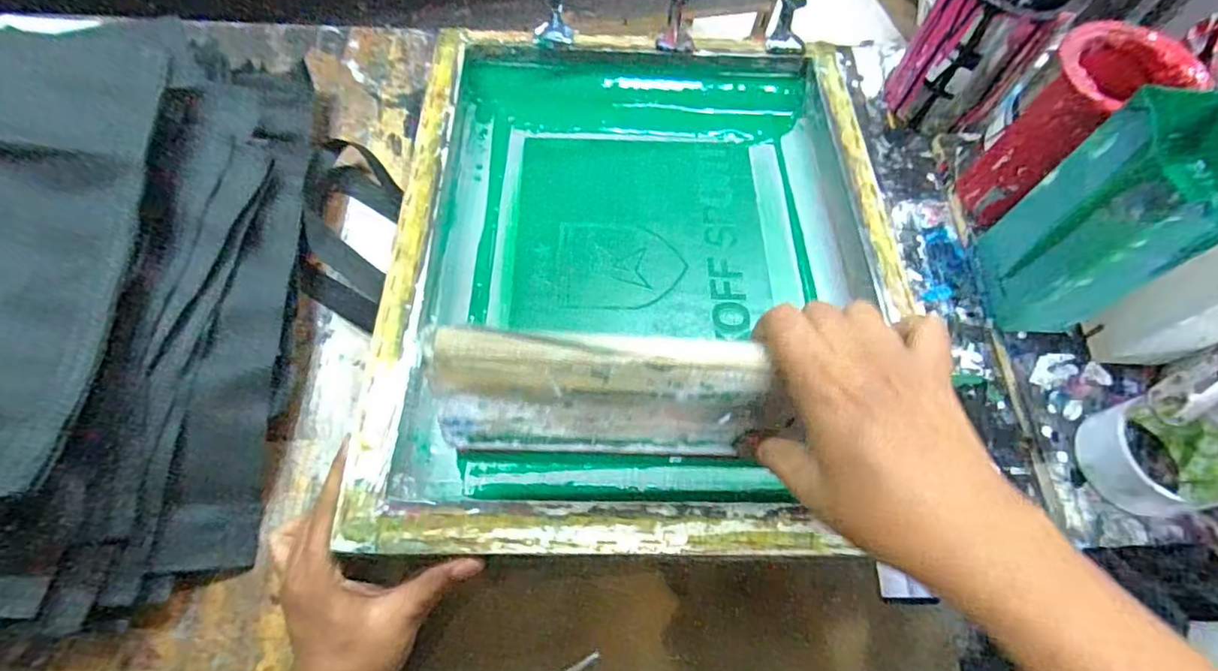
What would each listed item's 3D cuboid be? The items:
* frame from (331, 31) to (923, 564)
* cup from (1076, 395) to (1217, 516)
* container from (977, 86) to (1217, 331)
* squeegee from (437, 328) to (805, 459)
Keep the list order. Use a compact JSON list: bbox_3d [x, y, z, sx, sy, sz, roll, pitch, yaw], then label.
[{"bbox_3d":[0.031,-0.071,0.482,0.388,0.058,0.481,1,58,-3],"label":"frame"},{"bbox_3d":[0.407,0.093,0.437,0.080,0.056,0.074,1,65,-2],"label":"cup"},{"bbox_3d":[0.367,-0.079,0.428,0.080,0.184,0.092,8,65,1],"label":"container"},{"bbox_3d":[-0.002,0.027,0.318,0.178,0.104,0.028,1,48,-3],"label":"squeegee"}]

